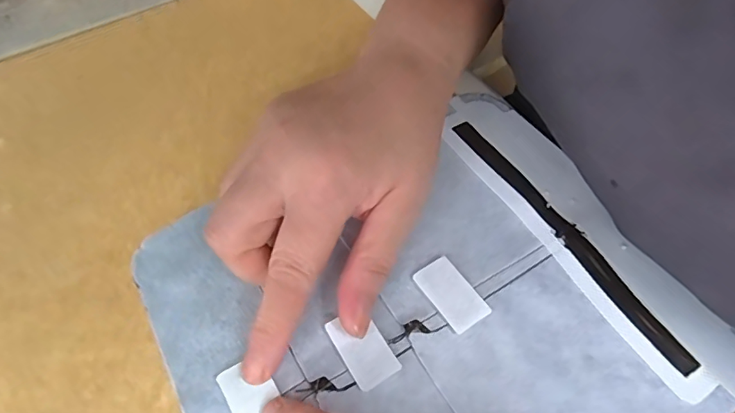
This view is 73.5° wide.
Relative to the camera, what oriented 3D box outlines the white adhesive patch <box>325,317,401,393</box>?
[{"bbox_3d":[-0.002,0.057,0.203,0.019,0.005,0.032,-28,61,-19],"label":"white adhesive patch"}]

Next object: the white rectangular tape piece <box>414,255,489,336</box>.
[{"bbox_3d":[0.037,0.038,0.216,0.019,0.004,0.032,-29,61,-19],"label":"white rectangular tape piece"}]

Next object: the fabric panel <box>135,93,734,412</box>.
[{"bbox_3d":[0.028,0.044,0.217,0.213,0.011,0.186,-24,60,-17],"label":"fabric panel"}]

